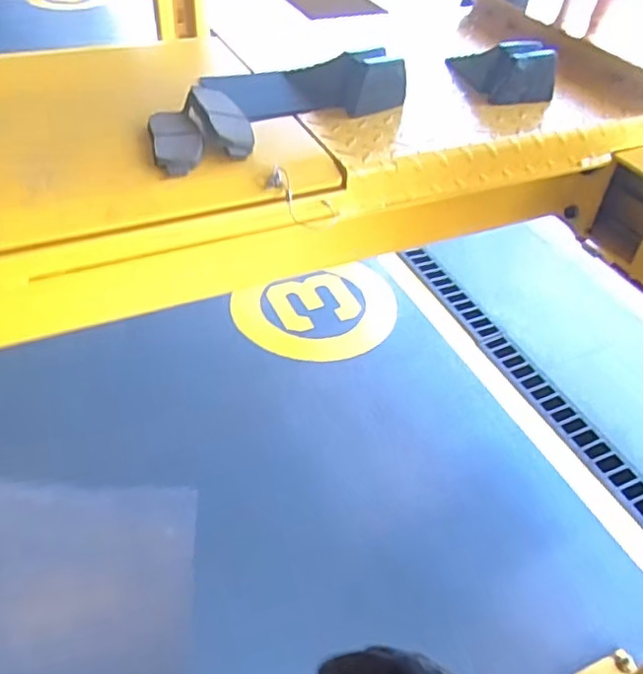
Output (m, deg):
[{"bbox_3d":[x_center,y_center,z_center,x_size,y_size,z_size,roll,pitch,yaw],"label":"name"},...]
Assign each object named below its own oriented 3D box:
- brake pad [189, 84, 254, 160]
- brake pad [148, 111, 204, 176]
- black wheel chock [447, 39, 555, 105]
[{"bbox_3d":[-0.114,-0.256,0.736,0.057,0.027,0.136,-11,47,-17],"label":"brake pad"},{"bbox_3d":[-0.165,-0.224,0.712,0.056,0.010,0.131,-9,46,-15],"label":"brake pad"},{"bbox_3d":[0.253,-0.399,0.901,0.093,0.067,0.167,-9,46,-15],"label":"black wheel chock"}]

